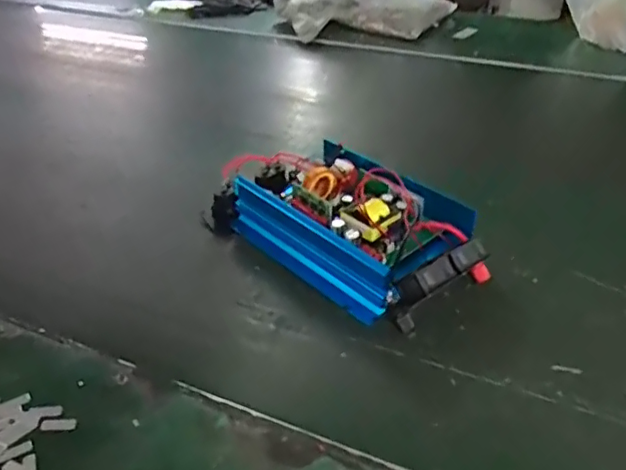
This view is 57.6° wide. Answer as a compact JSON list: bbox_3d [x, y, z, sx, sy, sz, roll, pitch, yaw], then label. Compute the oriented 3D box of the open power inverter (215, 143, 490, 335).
[{"bbox_3d":[0.041,-0.010,0.609,0.287,0.082,0.145,29,47,35],"label":"open power inverter"}]

